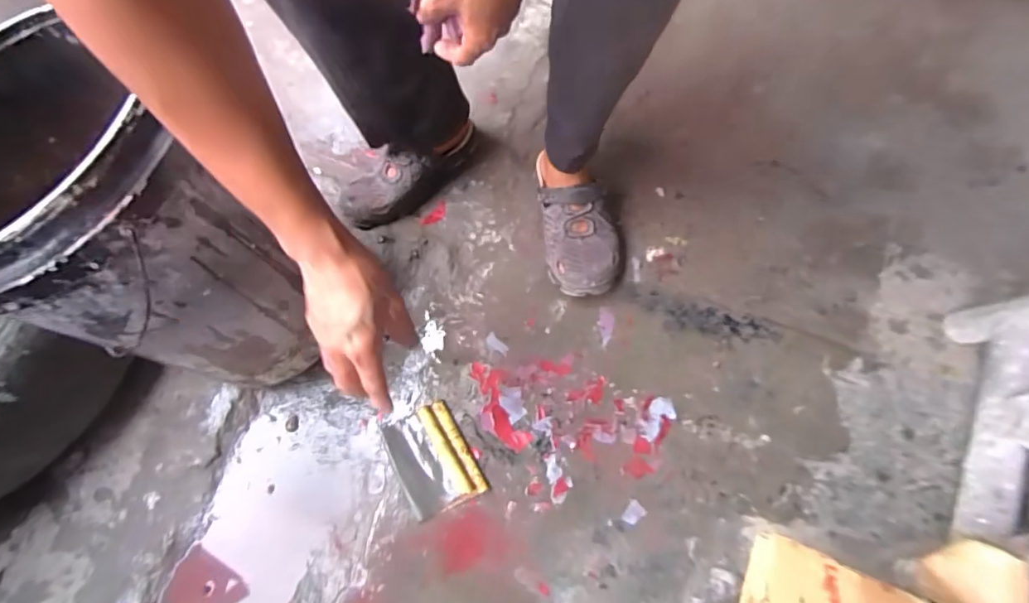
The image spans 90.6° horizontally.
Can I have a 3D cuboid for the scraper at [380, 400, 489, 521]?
[{"bbox_3d":[-0.112,0.213,0.687,0.100,0.017,0.135,-28,69,-10],"label":"scraper"}]

